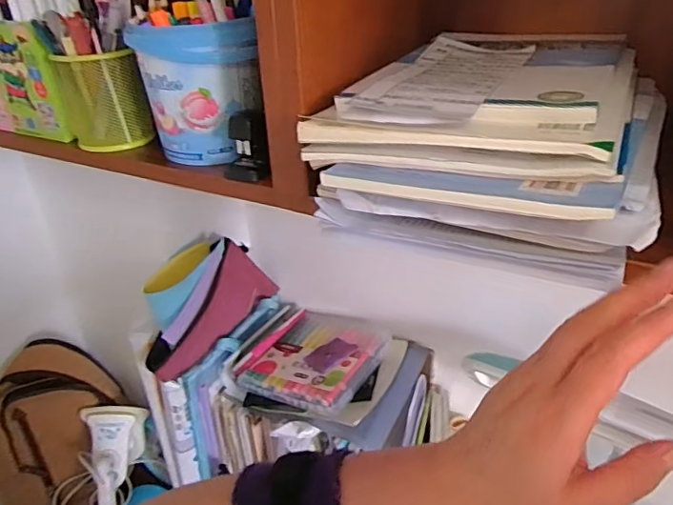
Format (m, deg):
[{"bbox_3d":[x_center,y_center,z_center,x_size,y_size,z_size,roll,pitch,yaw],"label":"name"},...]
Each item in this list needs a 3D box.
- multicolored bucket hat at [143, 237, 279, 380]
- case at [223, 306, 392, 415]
[{"bbox_3d":[-0.206,0.066,0.857,0.081,0.160,0.255,13,33,25],"label":"multicolored bucket hat"},{"bbox_3d":[-0.038,0.166,0.866,0.222,0.050,0.197,7,35,36],"label":"case"}]

